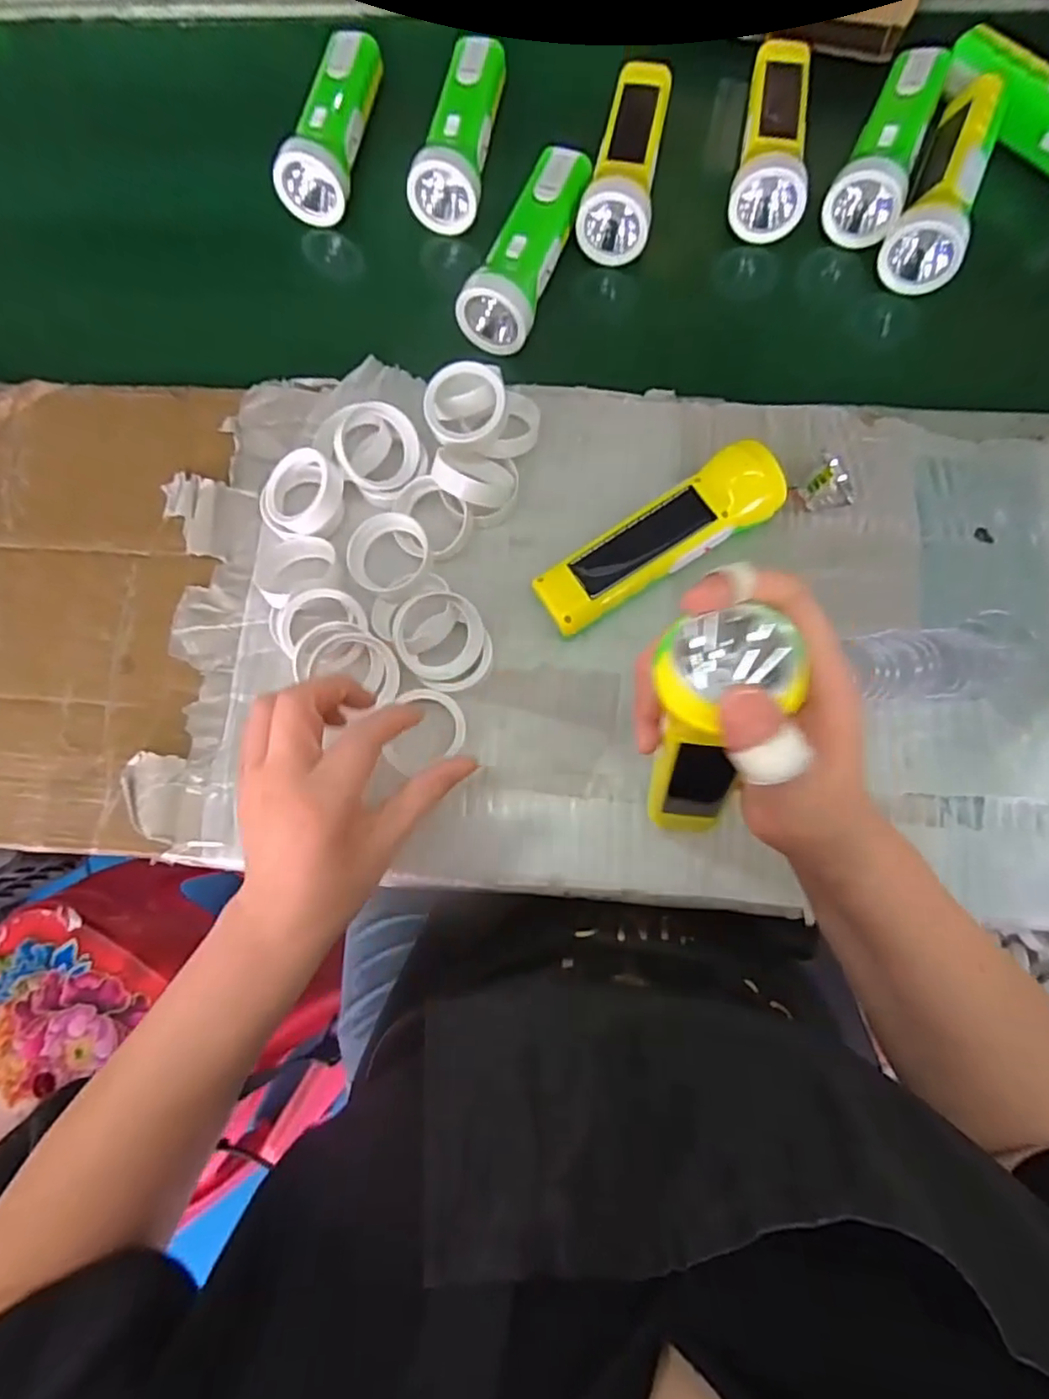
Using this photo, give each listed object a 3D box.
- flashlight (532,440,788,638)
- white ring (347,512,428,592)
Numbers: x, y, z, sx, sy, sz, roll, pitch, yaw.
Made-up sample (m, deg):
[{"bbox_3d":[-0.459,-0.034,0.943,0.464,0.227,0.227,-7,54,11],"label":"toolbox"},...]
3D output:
[{"bbox_3d":[0.084,-0.096,0.407,0.162,0.045,0.048,-34,79,-4],"label":"flashlight"},{"bbox_3d":[-0.089,-0.095,0.426,0.051,0.024,0.048,-1,77,2],"label":"white ring"}]

